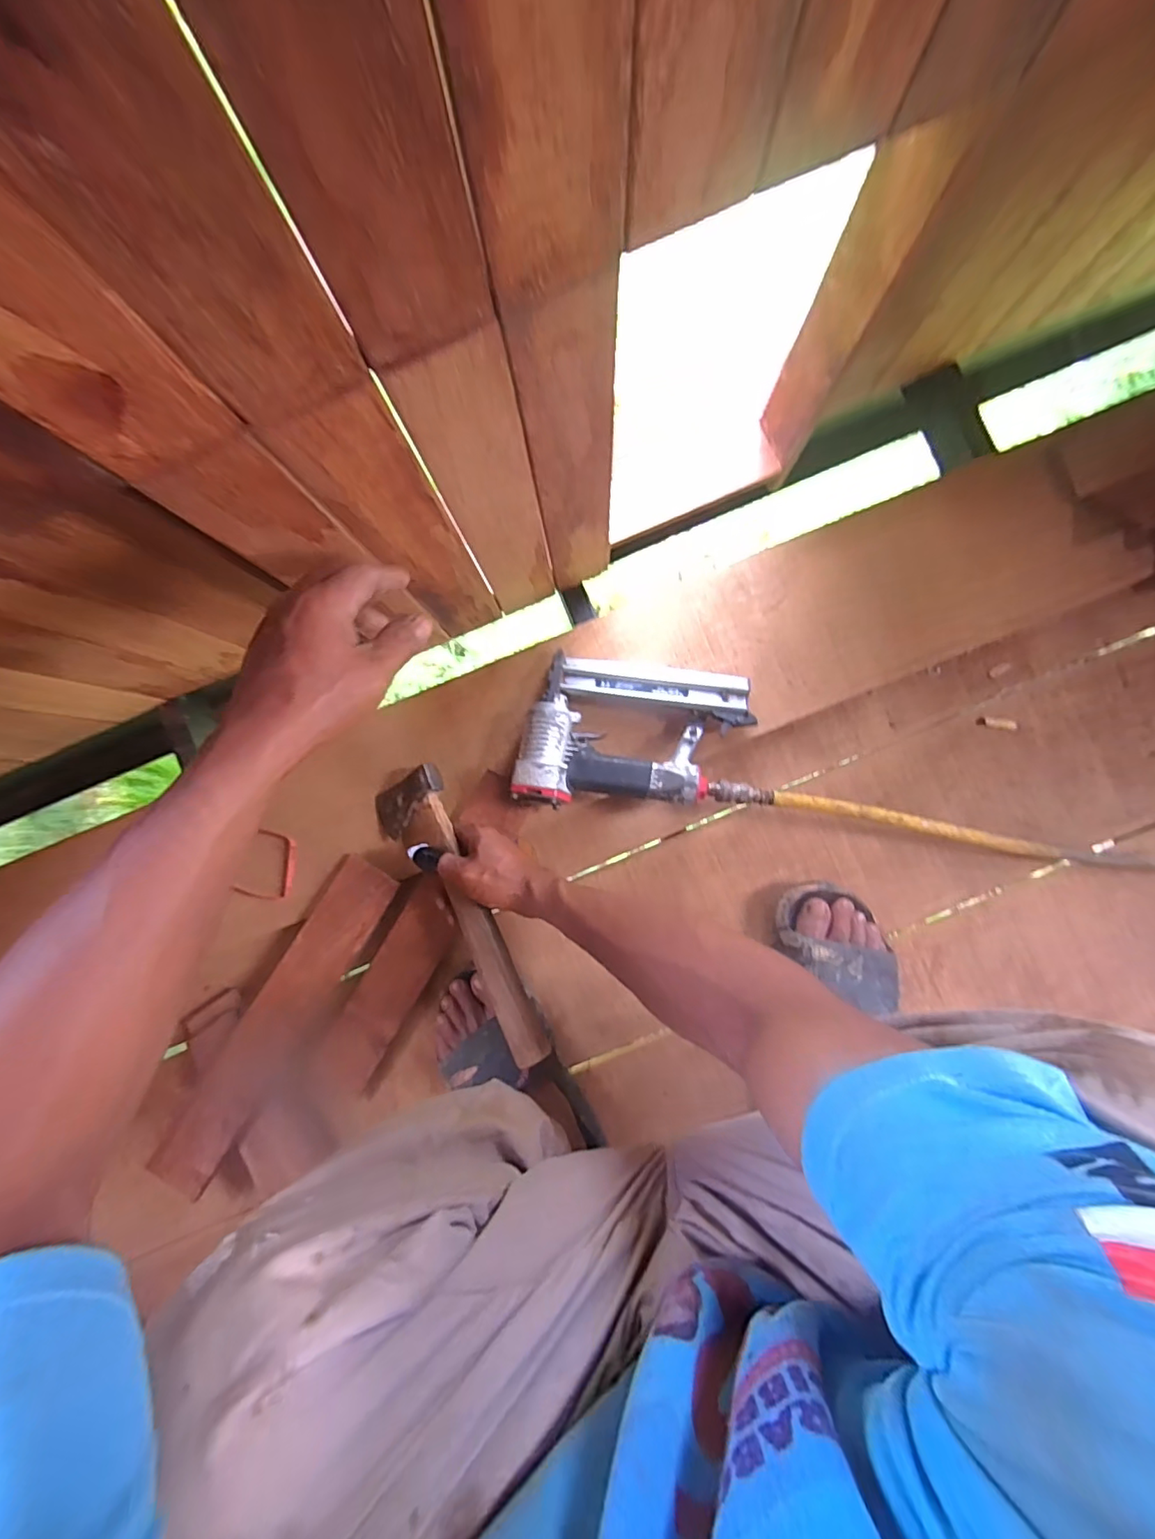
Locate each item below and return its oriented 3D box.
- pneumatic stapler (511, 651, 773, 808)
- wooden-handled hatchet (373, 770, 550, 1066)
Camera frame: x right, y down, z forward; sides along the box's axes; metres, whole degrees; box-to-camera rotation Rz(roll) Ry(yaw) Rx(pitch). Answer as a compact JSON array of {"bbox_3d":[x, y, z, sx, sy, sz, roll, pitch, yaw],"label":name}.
[{"bbox_3d":[0.065,-0.039,0.583,0.245,0.070,0.151,3,90,2],"label":"pneumatic stapler"},{"bbox_3d":[-0.117,0.141,0.554,0.084,0.036,0.314,-32,73,2],"label":"wooden-handled hatchet"}]

